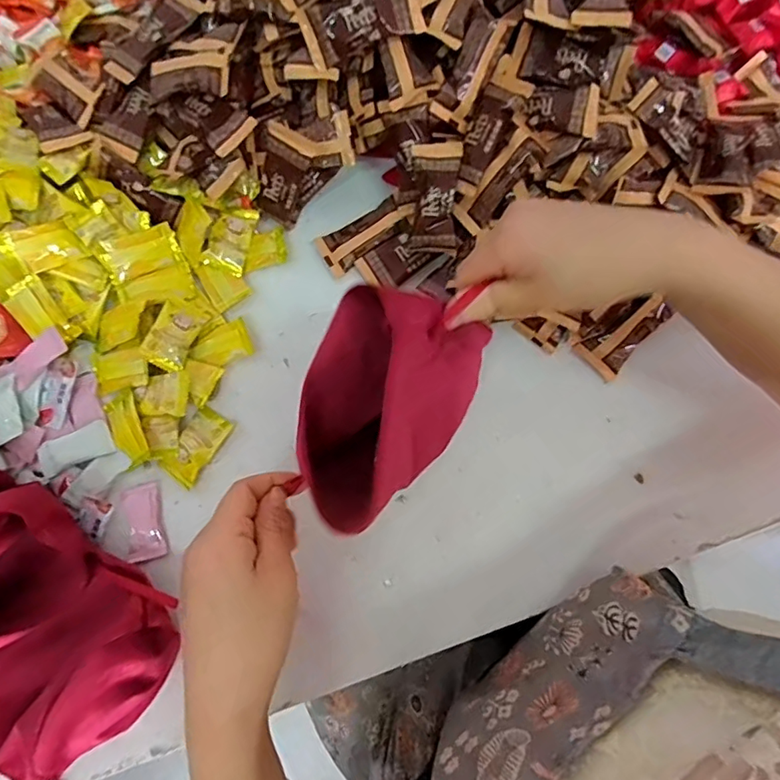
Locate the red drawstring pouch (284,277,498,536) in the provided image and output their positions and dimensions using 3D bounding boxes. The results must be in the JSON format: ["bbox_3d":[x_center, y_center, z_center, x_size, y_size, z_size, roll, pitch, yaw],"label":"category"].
[{"bbox_3d":[-0.003,0.011,0.312,0.083,0.081,0.139,25,78,7],"label":"red drawstring pouch"}]

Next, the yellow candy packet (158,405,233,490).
[{"bbox_3d":[-0.144,0.041,0.389,0.030,0.011,0.055,31,79,9],"label":"yellow candy packet"}]

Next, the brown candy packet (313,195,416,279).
[{"bbox_3d":[-0.020,-0.129,0.420,0.078,0.017,0.037,-34,78,-7],"label":"brown candy packet"}]

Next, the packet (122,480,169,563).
[{"bbox_3d":[-0.179,0.096,0.381,0.026,0.004,0.054,-14,76,-2],"label":"packet"}]

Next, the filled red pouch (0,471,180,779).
[{"bbox_3d":[-0.245,0.147,0.323,0.201,0.065,0.146,35,79,9],"label":"filled red pouch"}]

